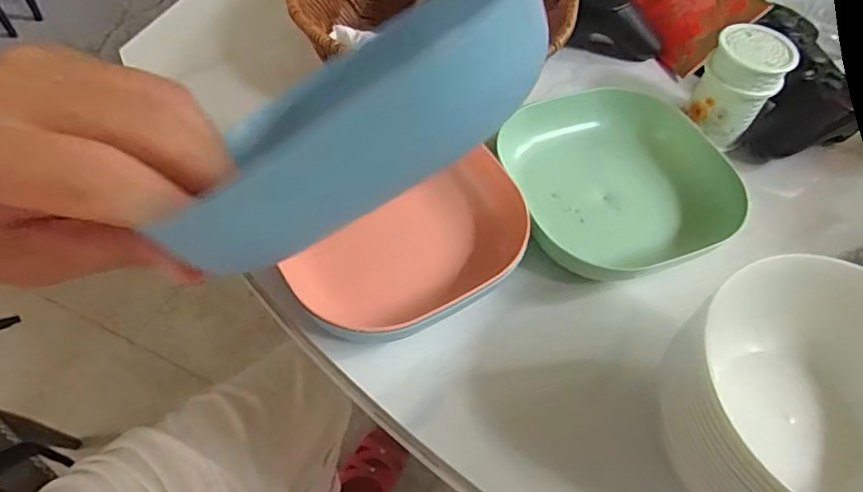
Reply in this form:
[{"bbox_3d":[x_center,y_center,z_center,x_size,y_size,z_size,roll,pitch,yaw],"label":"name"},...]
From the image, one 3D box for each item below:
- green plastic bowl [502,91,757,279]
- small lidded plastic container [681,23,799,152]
[{"bbox_3d":[0.120,-0.048,0.371,0.120,0.034,0.132,-16,58,-14],"label":"green plastic bowl"},{"bbox_3d":[0.209,-0.110,0.388,0.049,0.063,0.046,31,59,17],"label":"small lidded plastic container"}]

